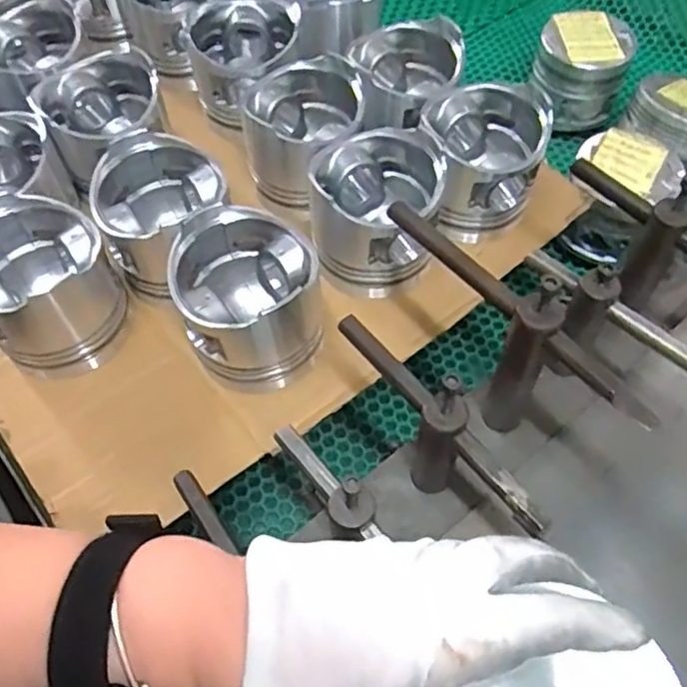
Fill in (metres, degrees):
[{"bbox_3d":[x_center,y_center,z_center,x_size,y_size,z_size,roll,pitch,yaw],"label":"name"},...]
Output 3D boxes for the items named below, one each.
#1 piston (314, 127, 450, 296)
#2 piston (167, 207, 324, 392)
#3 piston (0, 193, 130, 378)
[{"bbox_3d":[0.023,-0.096,0.471,0.086,0.079,0.092,0,58,1],"label":"piston"},{"bbox_3d":[-0.058,-0.028,0.425,0.085,0.076,0.090,0,58,1],"label":"piston"},{"bbox_3d":[-0.195,-0.038,0.432,0.085,0.078,0.090,-31,63,-17],"label":"piston"}]

